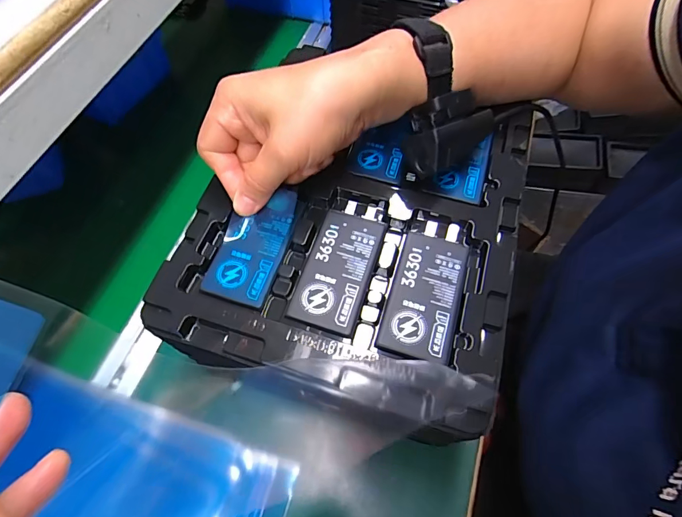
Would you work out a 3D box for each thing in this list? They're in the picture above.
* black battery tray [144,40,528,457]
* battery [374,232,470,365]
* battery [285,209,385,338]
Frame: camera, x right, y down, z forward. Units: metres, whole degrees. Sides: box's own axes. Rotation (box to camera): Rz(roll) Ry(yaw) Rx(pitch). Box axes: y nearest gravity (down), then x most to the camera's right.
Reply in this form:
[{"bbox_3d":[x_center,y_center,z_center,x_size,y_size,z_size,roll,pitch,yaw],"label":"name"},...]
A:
[{"bbox_3d":[0.011,-0.029,0.276,0.214,0.024,0.243,14,64,10],"label":"black battery tray"},{"bbox_3d":[0.054,0.022,0.253,0.043,0.004,0.085,15,64,11],"label":"battery"},{"bbox_3d":[-0.002,0.006,0.262,0.043,0.004,0.083,15,64,11],"label":"battery"}]

